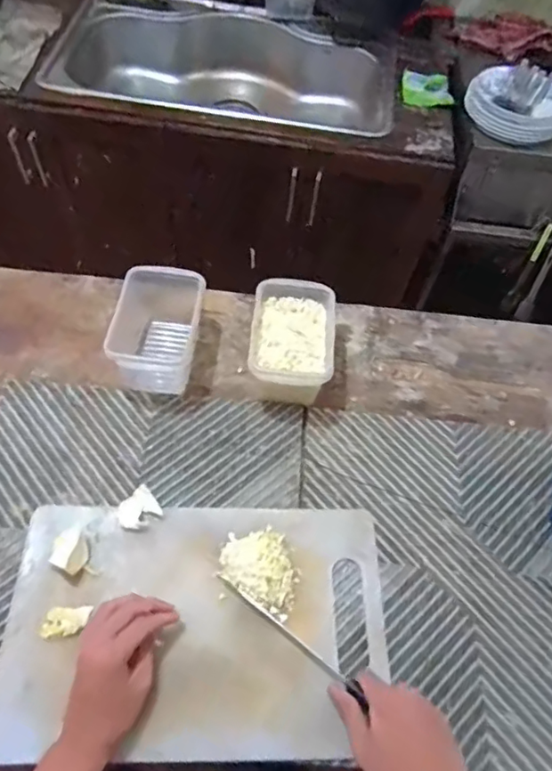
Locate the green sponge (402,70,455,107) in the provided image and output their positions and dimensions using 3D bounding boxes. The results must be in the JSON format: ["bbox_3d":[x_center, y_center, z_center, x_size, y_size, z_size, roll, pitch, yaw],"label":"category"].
[{"bbox_3d":[0.363,-0.720,1.335,0.116,0.028,0.107,-1,57,-4],"label":"green sponge"}]

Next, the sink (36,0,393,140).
[{"bbox_3d":[-0.127,-0.771,1.441,0.820,0.200,0.484,11,58,3],"label":"sink"}]

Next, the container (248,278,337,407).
[{"bbox_3d":[0.020,-0.054,0.745,0.102,0.096,0.150,5,56,0],"label":"container"}]

